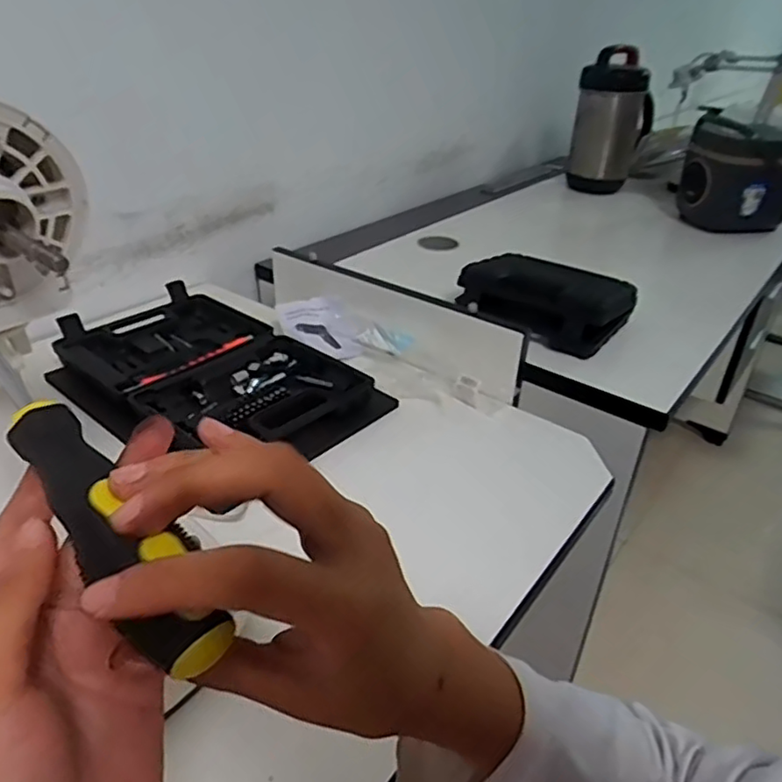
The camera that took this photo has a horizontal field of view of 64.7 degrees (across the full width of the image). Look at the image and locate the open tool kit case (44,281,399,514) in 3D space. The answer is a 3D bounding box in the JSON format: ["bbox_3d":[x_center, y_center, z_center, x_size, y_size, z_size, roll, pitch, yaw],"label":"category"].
[{"bbox_3d":[-0.205,-0.015,0.713,0.368,0.047,0.241,26,40,32],"label":"open tool kit case"}]

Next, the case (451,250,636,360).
[{"bbox_3d":[0.221,-0.135,0.871,0.211,0.070,0.166,23,38,28],"label":"case"}]

